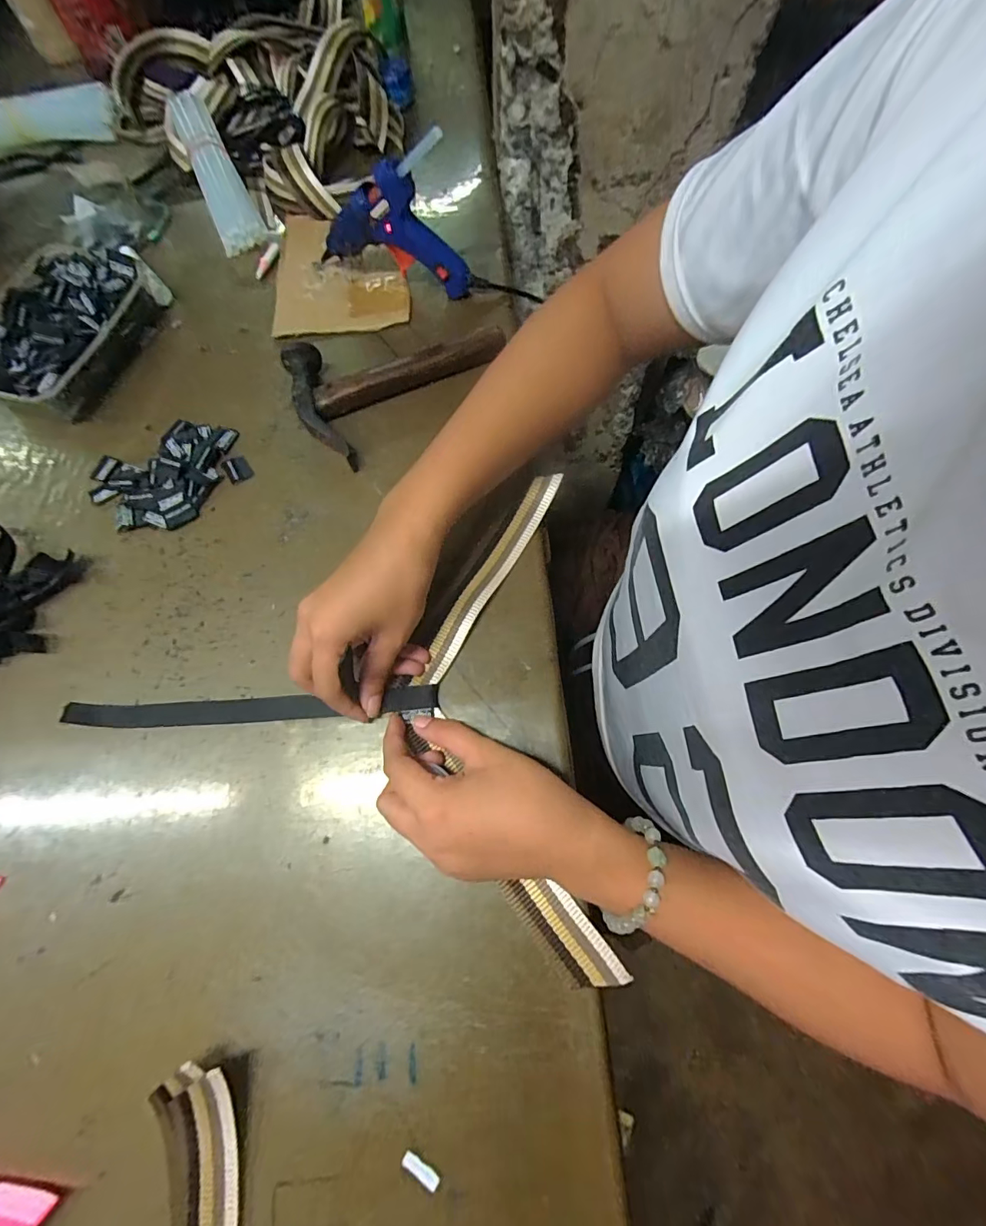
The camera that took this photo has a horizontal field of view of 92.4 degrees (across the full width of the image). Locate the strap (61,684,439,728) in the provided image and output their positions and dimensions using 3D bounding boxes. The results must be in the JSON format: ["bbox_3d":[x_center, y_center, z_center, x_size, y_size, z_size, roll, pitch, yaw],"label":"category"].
[{"bbox_3d":[-0.161,0.064,0.319,0.244,0.015,0.017,-4,70,2],"label":"strap"}]

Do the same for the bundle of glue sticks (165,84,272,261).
[{"bbox_3d":[-0.284,-0.449,0.478,0.053,0.044,0.192,-23,71,-6],"label":"bundle of glue sticks"}]

